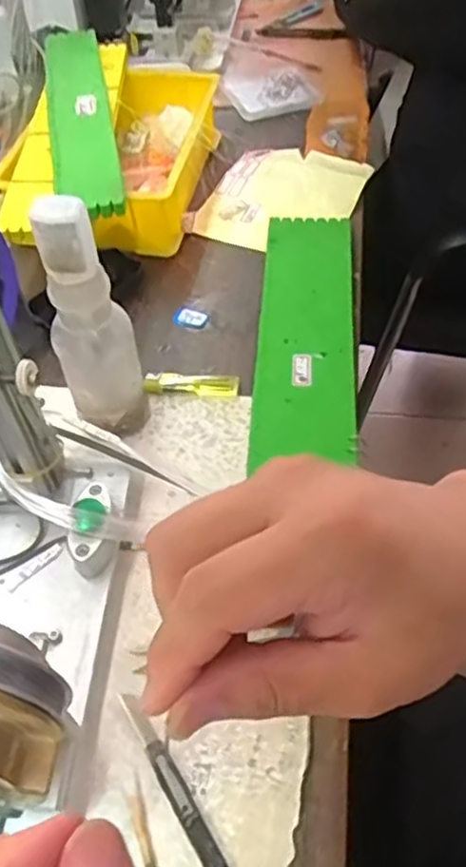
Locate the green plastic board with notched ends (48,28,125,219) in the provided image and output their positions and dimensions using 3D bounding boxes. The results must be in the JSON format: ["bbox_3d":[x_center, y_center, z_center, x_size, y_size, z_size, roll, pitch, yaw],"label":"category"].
[{"bbox_3d":[-0.148,-0.313,0.675,0.060,0.018,0.323,-8,54,-6],"label":"green plastic board with notched ends"}]

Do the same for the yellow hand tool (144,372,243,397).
[{"bbox_3d":[-0.034,-0.040,0.569,0.076,0.017,0.013,5,54,3],"label":"yellow hand tool"}]

